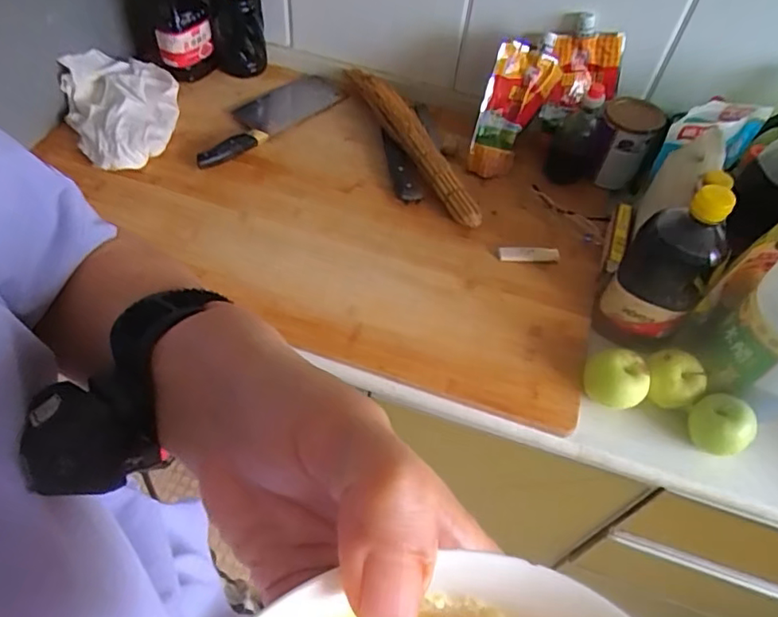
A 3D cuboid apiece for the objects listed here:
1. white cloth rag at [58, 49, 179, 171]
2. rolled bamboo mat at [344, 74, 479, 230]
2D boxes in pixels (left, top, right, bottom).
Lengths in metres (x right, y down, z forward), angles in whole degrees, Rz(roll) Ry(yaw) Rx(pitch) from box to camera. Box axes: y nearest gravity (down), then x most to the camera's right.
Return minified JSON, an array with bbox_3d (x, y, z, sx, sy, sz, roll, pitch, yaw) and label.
[{"bbox_3d":[-0.401,-0.309,0.854,0.152,0.075,0.213,-12,54,-14],"label":"white cloth rag"},{"bbox_3d":[0.033,-0.282,0.921,0.059,0.057,0.402,-24,58,-22],"label":"rolled bamboo mat"}]

